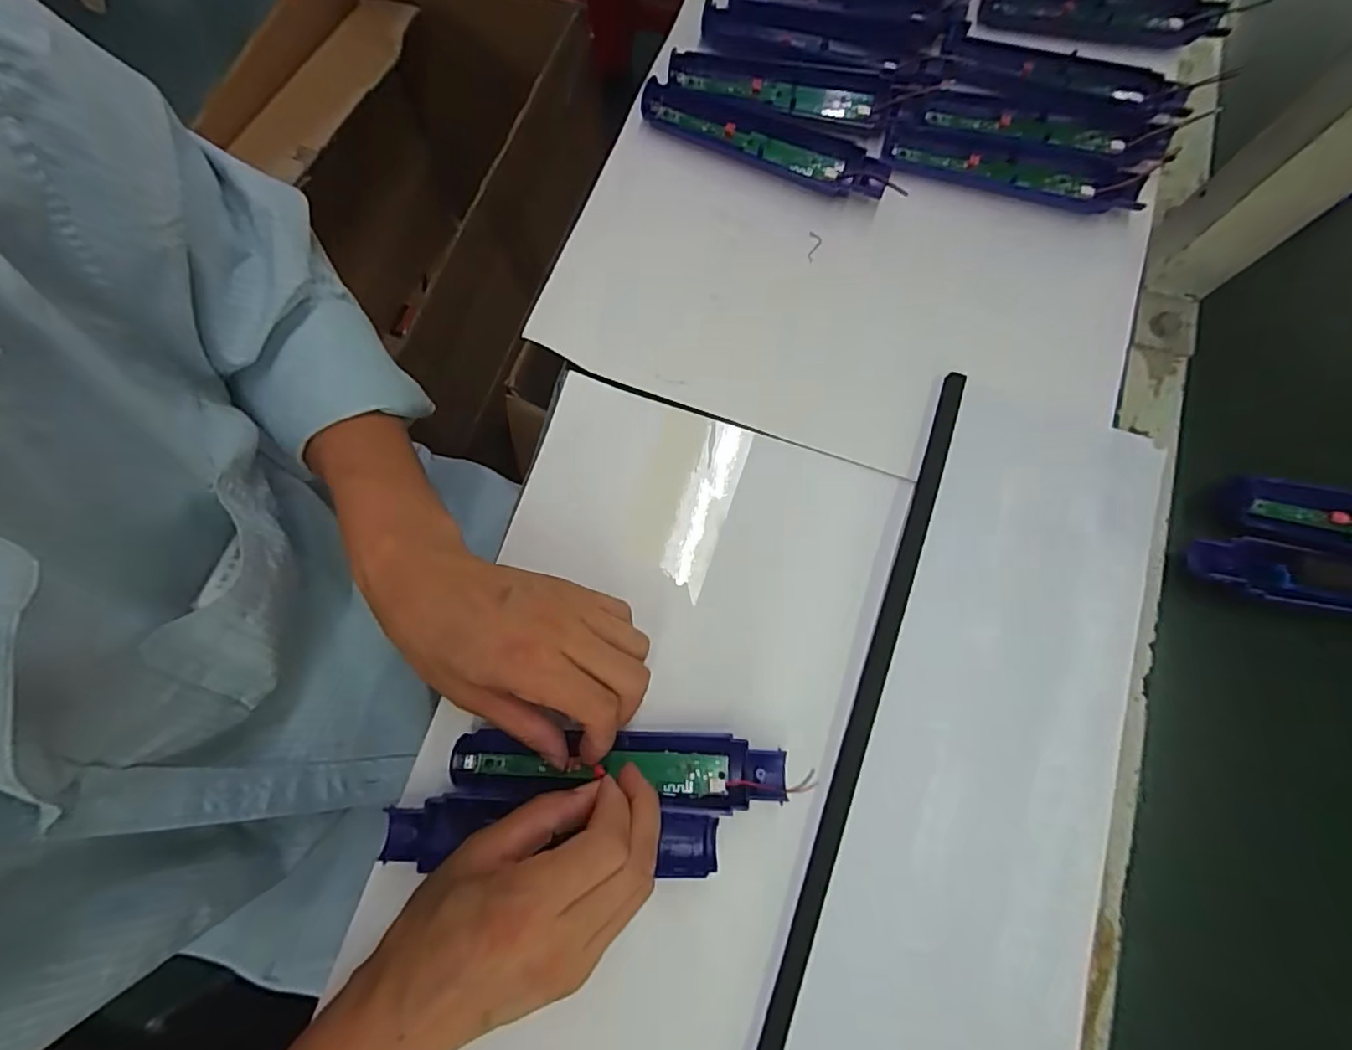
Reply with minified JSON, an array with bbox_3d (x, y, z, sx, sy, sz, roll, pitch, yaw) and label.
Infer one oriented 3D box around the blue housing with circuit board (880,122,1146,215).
[{"bbox_3d":[0.227,-0.245,0.402,0.169,0.014,0.040,14,77,4],"label":"blue housing with circuit board"}]

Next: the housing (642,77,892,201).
[{"bbox_3d":[0.062,-0.266,0.410,0.176,0.014,0.042,23,78,6],"label":"housing"}]

